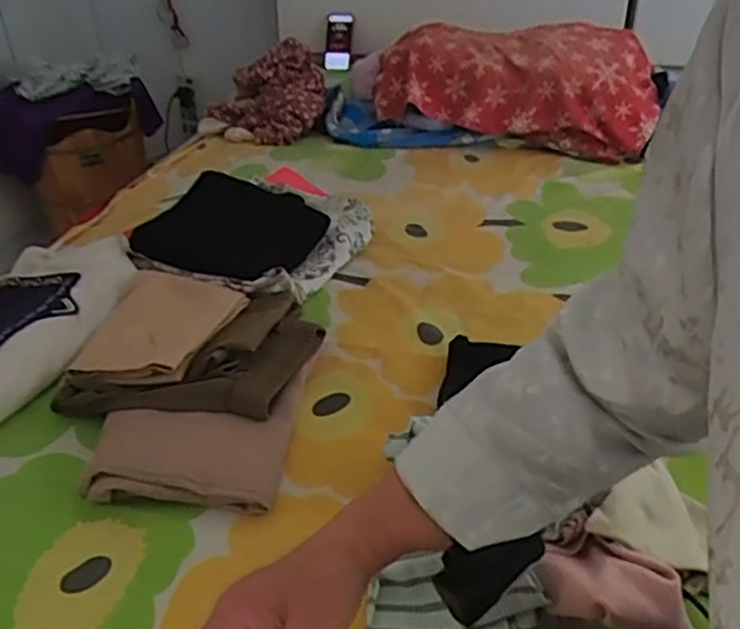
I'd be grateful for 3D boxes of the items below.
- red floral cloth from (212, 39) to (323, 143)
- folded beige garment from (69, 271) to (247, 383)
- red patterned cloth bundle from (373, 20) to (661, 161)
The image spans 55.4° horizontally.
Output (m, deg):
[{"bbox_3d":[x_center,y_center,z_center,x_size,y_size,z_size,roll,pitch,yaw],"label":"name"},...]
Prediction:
[{"bbox_3d":[-0.248,-0.530,1.705,0.276,0.188,0.166,-5,33,-6],"label":"red floral cloth"},{"bbox_3d":[-0.269,0.005,0.923,0.153,0.031,0.249,5,35,10],"label":"folded beige garment"},{"bbox_3d":[0.313,-0.508,1.584,0.610,0.214,0.277,3,35,7],"label":"red patterned cloth bundle"}]

